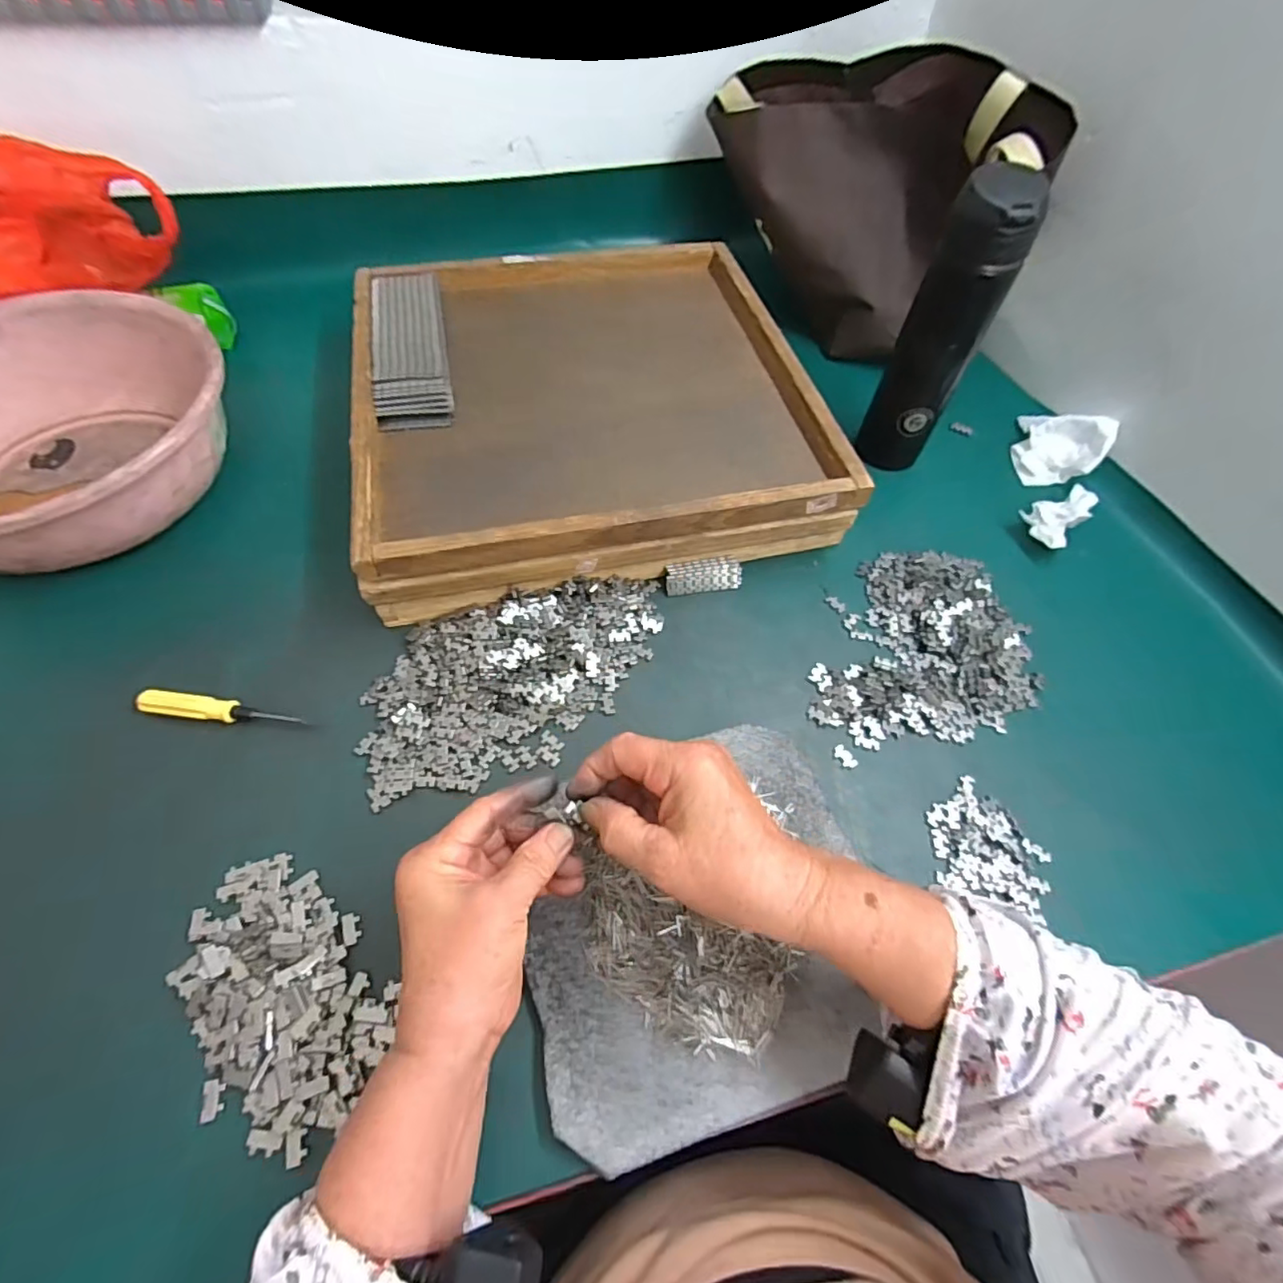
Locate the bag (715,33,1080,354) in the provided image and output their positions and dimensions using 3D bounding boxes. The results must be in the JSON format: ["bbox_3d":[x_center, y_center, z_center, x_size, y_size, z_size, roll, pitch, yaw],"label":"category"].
[{"bbox_3d":[0.220,-0.480,0.633,0.121,0.213,0.345,-36,65,-23],"label":"bag"}]

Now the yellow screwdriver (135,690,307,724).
[{"bbox_3d":[-0.301,0.049,0.418,0.110,0.016,0.017,7,57,0],"label":"yellow screwdriver"}]

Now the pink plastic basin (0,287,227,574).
[{"bbox_3d":[-0.502,-0.172,0.495,0.289,0.092,0.284,2,57,-3],"label":"pink plastic basin"}]

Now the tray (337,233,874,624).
[{"bbox_3d":[-0.056,-0.228,0.561,0.391,0.083,0.400,-10,59,-10],"label":"tray"}]

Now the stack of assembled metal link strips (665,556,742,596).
[{"bbox_3d":[0.053,-0.056,0.500,0.065,0.019,0.024,-7,58,-8],"label":"stack of assembled metal link strips"}]

